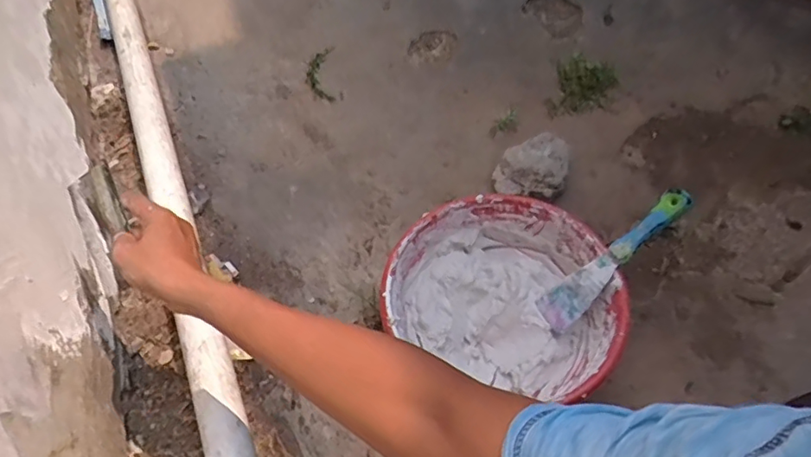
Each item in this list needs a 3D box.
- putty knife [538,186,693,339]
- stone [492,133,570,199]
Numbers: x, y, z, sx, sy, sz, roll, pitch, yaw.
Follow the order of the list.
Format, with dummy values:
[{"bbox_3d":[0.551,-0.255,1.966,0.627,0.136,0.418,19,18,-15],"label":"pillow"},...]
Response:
[{"bbox_3d":[0.229,0.034,0.619,0.200,0.021,0.044,-48,62,17],"label":"putty knife"},{"bbox_3d":[0.176,-0.084,0.775,0.095,0.062,0.080,14,59,9],"label":"stone"}]

